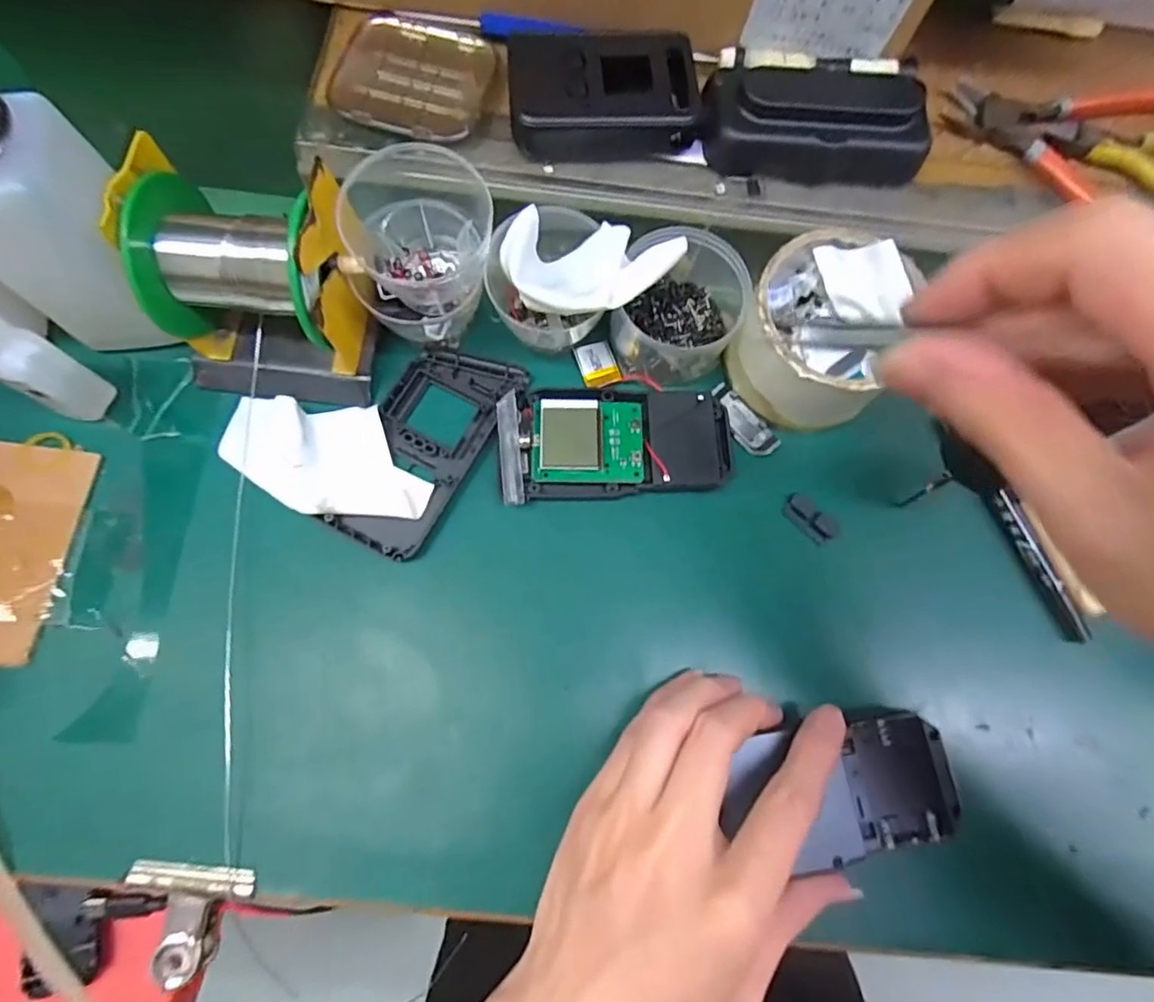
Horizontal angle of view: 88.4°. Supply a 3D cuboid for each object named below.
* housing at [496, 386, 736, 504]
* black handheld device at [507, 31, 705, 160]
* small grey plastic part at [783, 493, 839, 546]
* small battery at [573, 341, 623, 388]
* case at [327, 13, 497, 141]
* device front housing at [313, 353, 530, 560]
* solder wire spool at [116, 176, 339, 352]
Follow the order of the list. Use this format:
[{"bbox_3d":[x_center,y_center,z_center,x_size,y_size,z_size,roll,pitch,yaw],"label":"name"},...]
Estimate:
[{"bbox_3d":[0.020,-0.032,0.299,0.115,0.014,0.057,-5,74,-4],"label":"housing"},{"bbox_3d":[0.012,-0.192,0.282,0.086,0.024,0.054,-3,74,-4],"label":"black handheld device"},{"bbox_3d":[0.120,0.009,0.306,0.029,0.006,0.015,43,77,9],"label":"small grey plastic part"},{"bbox_3d":[0.012,-0.073,0.318,0.020,0.004,0.026,-17,76,-7],"label":"small battery"},{"bbox_3d":[-0.080,-0.206,0.288,0.072,0.007,0.069,14,74,1],"label":"case"},{"bbox_3d":[-0.077,-0.030,0.300,0.055,0.011,0.117,30,75,6],"label":"device front housing"},{"bbox_3d":[-0.148,-0.105,0.277,0.074,0.078,0.062,6,74,-1],"label":"solder wire spool"}]

